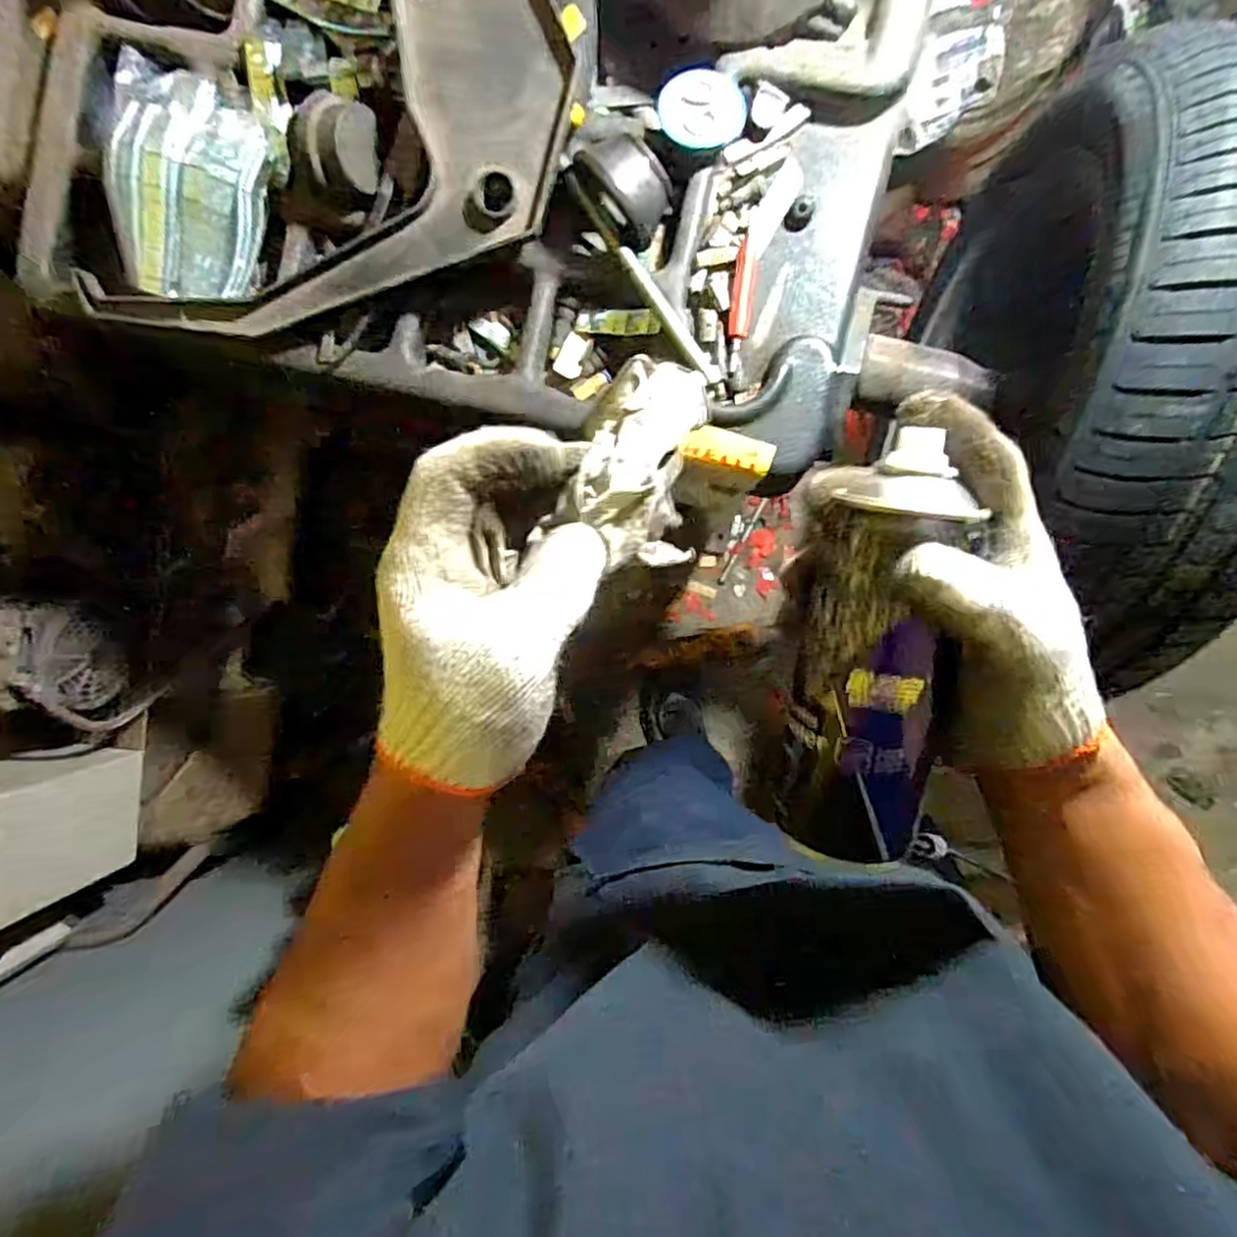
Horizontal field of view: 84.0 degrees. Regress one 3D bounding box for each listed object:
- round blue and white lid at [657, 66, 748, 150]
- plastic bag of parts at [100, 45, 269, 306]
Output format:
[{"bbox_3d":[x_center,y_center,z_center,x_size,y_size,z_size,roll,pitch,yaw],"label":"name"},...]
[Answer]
[{"bbox_3d":[0.057,-0.353,0.475,0.058,0.011,0.060,0,93,2],"label":"round blue and white lid"},{"bbox_3d":[-0.318,-0.321,0.503,0.115,0.028,0.156,13,93,1],"label":"plastic bag of parts"}]

